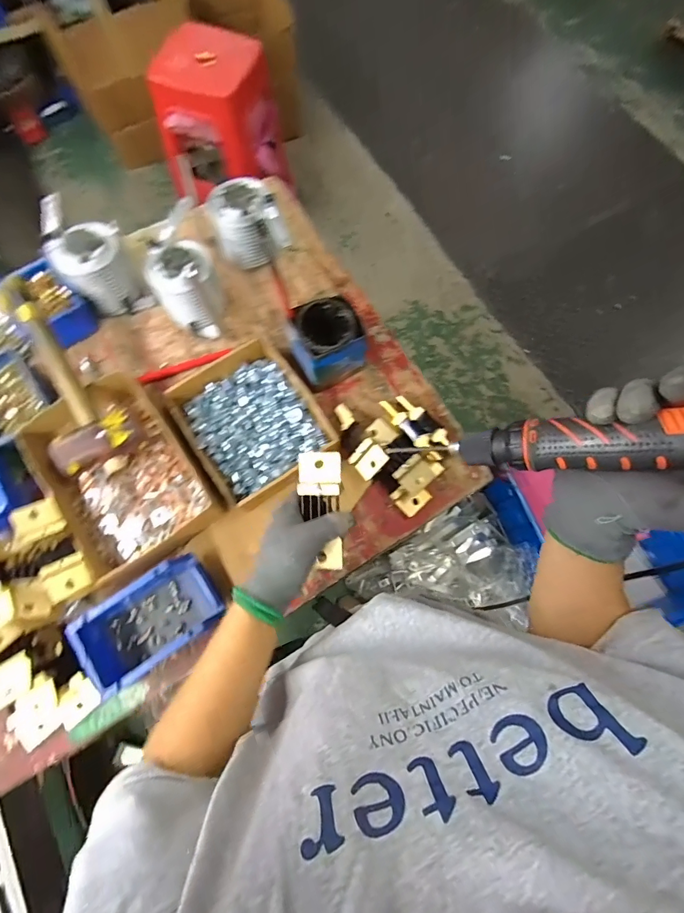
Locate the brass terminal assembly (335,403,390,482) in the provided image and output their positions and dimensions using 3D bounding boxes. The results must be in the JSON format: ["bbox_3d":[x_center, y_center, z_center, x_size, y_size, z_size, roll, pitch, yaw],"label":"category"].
[{"bbox_3d":[0.022,-0.022,0.626,0.050,0.022,0.114,-45,70,30],"label":"brass terminal assembly"}]

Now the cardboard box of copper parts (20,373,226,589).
[{"bbox_3d":[-0.317,0.018,0.604,0.192,0.058,0.274,-34,77,-10],"label":"cardboard box of copper parts"}]

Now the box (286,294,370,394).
[{"bbox_3d":[-0.020,-0.180,0.651,0.106,0.086,0.102,-22,75,-7],"label":"box"}]

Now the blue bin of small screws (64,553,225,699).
[{"bbox_3d":[-0.244,0.211,0.539,0.155,0.074,0.097,-34,77,-10],"label":"blue bin of small screws"}]

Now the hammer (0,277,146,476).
[{"bbox_3d":[-0.378,-0.116,0.570,0.108,0.045,0.263,-25,90,-8],"label":"hammer"}]

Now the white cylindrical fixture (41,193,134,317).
[{"bbox_3d":[-0.423,-0.328,0.677,0.166,0.119,0.099,38,77,10],"label":"white cylindrical fixture"}]

